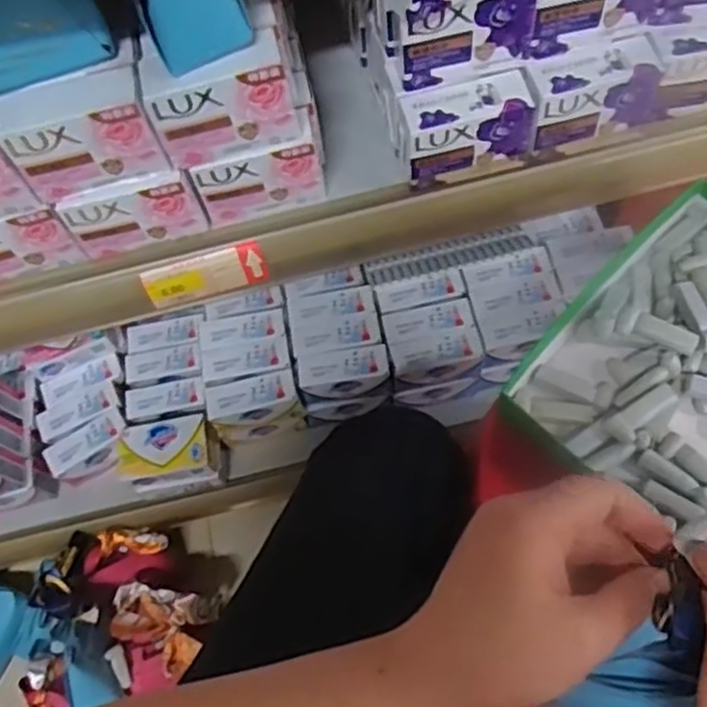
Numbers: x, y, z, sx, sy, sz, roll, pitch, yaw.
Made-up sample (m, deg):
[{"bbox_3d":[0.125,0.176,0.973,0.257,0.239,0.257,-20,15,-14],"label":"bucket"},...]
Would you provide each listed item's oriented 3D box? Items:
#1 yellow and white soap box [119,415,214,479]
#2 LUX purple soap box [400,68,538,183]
[{"bbox_3d":[-0.213,0.107,0.803,0.102,0.026,0.058,-8,64,2],"label":"yellow and white soap box"},{"bbox_3d":[0.081,-0.162,0.517,0.096,0.057,0.040,-12,64,0],"label":"LUX purple soap box"}]

